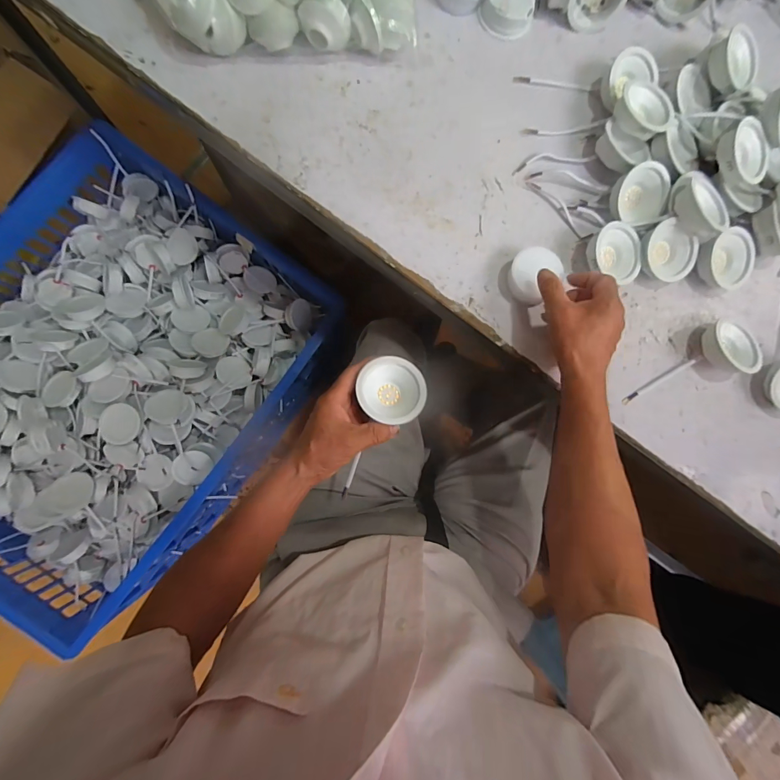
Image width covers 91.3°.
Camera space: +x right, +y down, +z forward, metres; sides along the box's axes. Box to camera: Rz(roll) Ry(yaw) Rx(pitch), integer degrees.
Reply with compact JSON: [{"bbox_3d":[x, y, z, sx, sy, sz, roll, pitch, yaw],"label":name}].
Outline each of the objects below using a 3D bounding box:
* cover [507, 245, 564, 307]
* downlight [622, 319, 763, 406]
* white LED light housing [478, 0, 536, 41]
[{"bbox_3d":[0.164,-0.132,0.446,0.054,0.033,0.057,35,82,-1],"label":"cover"},{"bbox_3d":[0.363,-0.033,0.454,0.174,0.038,0.074,-18,87,-6],"label":"downlight"},{"bbox_3d":[0.150,-0.487,0.487,0.068,0.028,0.053,22,84,-3],"label":"white LED light housing"}]

